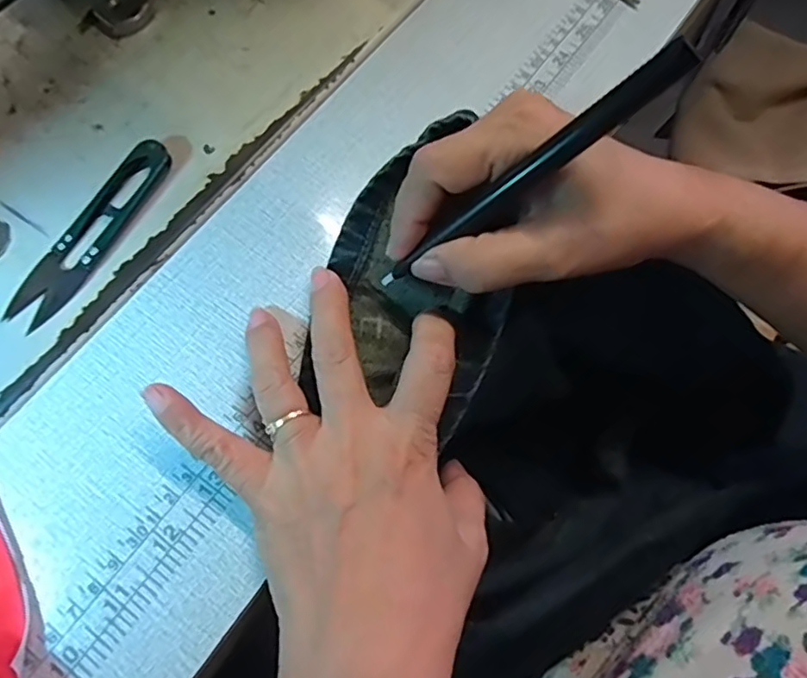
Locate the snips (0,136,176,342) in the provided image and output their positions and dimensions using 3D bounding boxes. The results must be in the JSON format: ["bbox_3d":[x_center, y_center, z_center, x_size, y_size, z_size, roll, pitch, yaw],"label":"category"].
[{"bbox_3d":[-0.141,-0.050,0.273,0.023,0.010,0.100,28,70,9],"label":"snips"}]

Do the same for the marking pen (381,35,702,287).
[{"bbox_3d":[0.041,-0.057,0.221,0.135,0.015,0.010,-34,67,32],"label":"marking pen"}]

